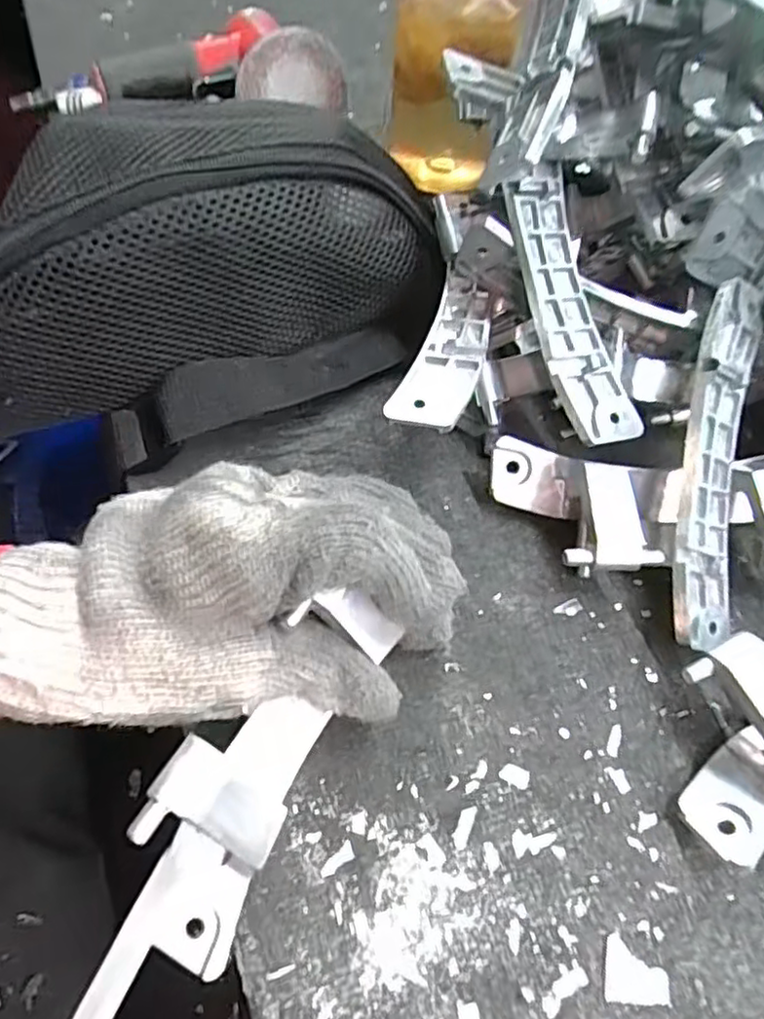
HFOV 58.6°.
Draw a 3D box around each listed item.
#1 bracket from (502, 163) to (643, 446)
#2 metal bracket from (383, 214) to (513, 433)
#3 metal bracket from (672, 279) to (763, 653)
[{"bbox_3d":[0.078,-0.086,0.287,0.033,0.010,0.120,-15,87,-13],"label":"bracket"},{"bbox_3d":[0.032,-0.079,0.285,0.030,0.039,0.087,20,59,8],"label":"metal bracket"},{"bbox_3d":[0.136,-0.020,0.278,0.031,0.017,0.151,10,84,2],"label":"metal bracket"}]

